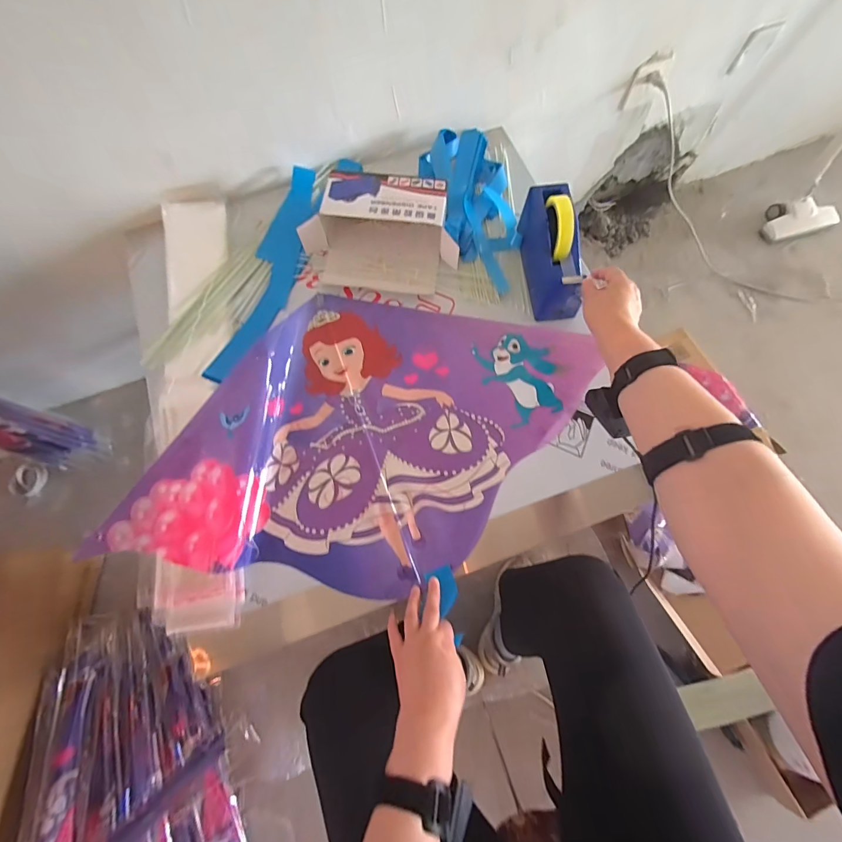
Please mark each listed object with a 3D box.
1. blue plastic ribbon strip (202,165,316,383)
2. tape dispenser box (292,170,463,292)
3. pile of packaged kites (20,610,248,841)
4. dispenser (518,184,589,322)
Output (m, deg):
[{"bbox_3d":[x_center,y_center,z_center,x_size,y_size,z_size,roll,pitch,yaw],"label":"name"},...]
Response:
[{"bbox_3d":[-0.268,-0.268,0.686,0.079,0.030,0.449,13,74,4],"label":"blue plastic ribbon strip"},{"bbox_3d":[-0.070,-0.331,0.675,0.262,0.075,0.178,7,74,2],"label":"tape dispenser box"},{"bbox_3d":[-0.633,0.802,0.775,0.489,0.089,0.745,-21,74,-5],"label":"pile of packaged kites"},{"bbox_3d":[0.215,-0.281,0.623,0.060,0.123,0.197,-6,74,-2],"label":"dispenser"}]

